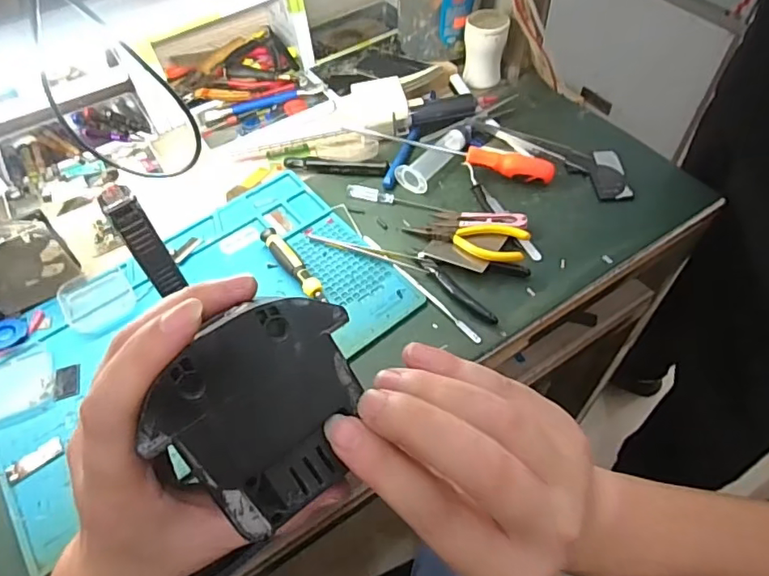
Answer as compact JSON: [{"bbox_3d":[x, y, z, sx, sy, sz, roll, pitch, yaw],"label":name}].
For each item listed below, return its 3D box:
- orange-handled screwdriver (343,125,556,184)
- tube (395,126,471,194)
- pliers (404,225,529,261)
[{"bbox_3d":[0.074,-0.161,0.615,0.247,0.033,0.026,18,57,16],"label":"orange-handled screwdriver"},{"bbox_3d":[0.061,-0.157,0.621,0.040,0.022,0.112,29,60,22],"label":"tube"},{"bbox_3d":[0.081,-0.052,0.542,0.127,0.019,0.045,14,56,14],"label":"pliers"}]

